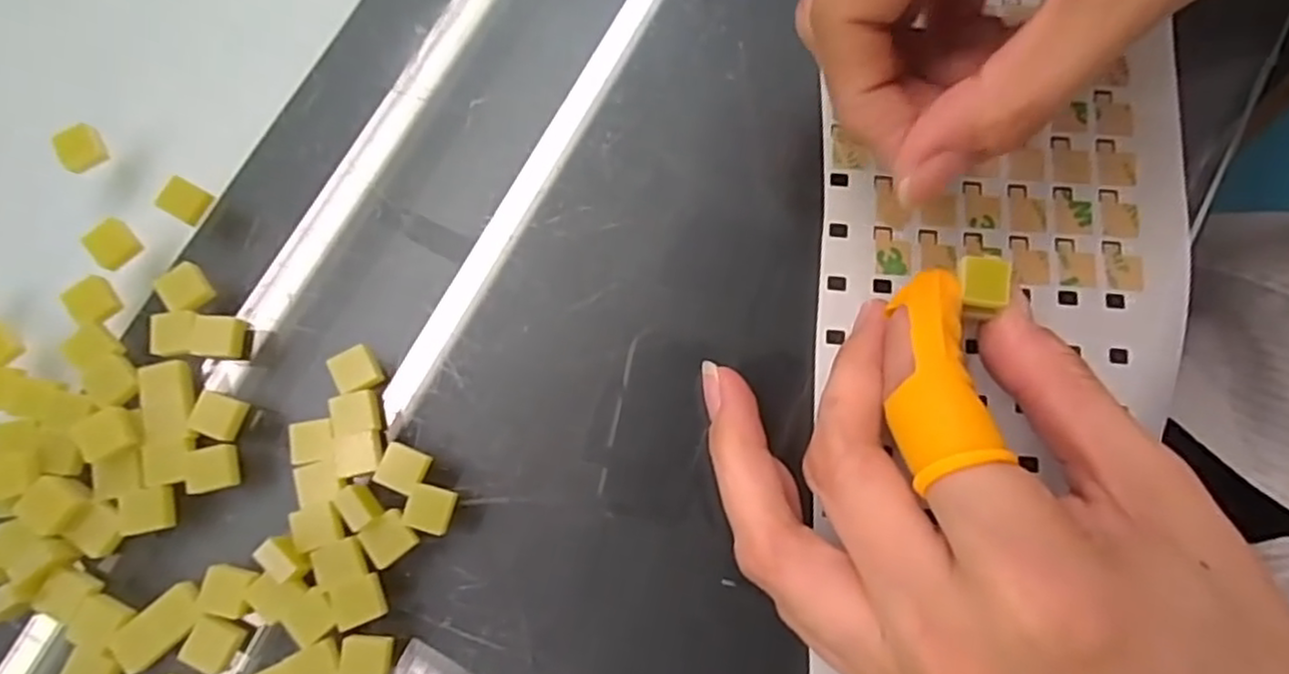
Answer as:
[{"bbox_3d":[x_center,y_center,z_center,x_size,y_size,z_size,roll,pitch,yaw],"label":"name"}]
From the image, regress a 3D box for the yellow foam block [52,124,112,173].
[{"bbox_3d":[-0.154,-0.051,0.189,0.011,0.005,0.011,-34,80,-6],"label":"yellow foam block"}]

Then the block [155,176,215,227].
[{"bbox_3d":[-0.123,-0.037,0.186,0.010,0.005,0.010,26,80,6],"label":"block"}]

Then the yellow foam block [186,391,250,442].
[{"bbox_3d":[-0.108,0.020,0.176,0.012,0.005,0.010,18,79,5],"label":"yellow foam block"}]

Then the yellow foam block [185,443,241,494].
[{"bbox_3d":[-0.108,0.033,0.173,0.011,0.004,0.011,-11,78,-1],"label":"yellow foam block"}]

